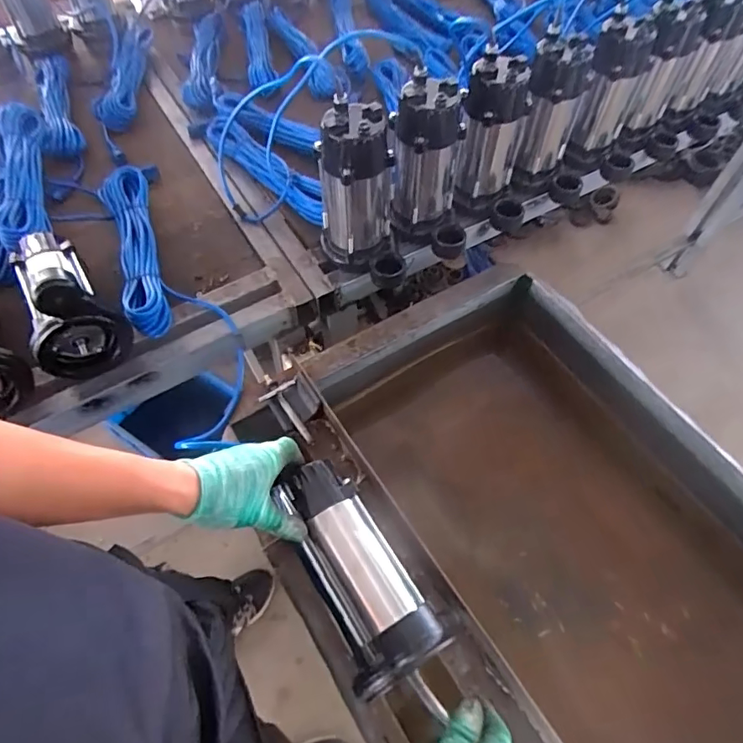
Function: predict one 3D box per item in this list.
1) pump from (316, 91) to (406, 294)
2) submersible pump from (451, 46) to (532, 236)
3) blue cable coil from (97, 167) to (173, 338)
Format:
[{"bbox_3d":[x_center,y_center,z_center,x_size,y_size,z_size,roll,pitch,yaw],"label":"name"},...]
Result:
[{"bbox_3d":[-0.016,-0.250,0.755,0.120,0.241,0.135,-6,58,-5],"label":"pump"},{"bbox_3d":[0.203,-0.352,0.825,0.128,0.256,0.114,8,58,4],"label":"submersible pump"},{"bbox_3d":[-0.379,-0.204,0.822,0.078,0.046,0.352,-19,60,-13],"label":"blue cable coil"}]

